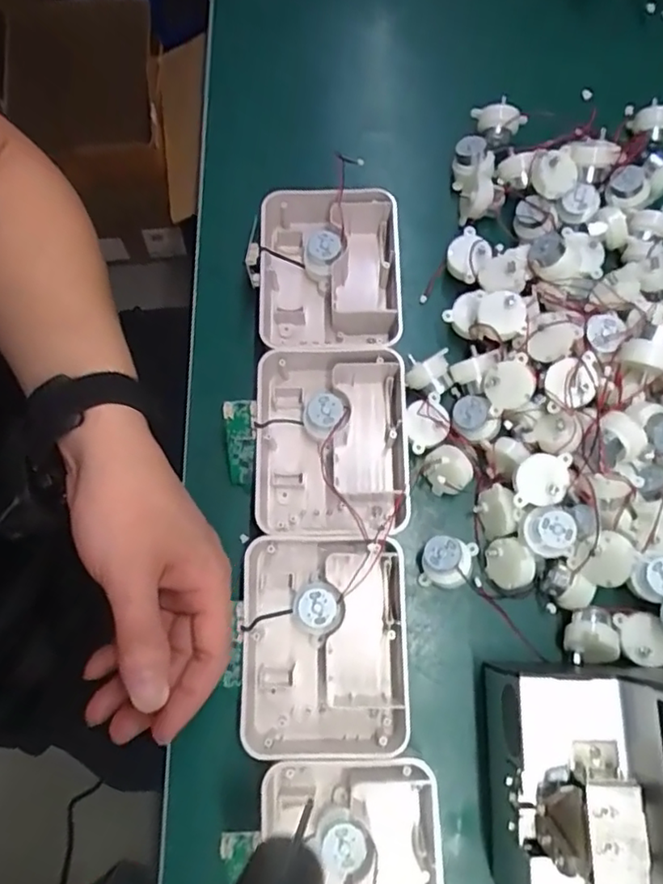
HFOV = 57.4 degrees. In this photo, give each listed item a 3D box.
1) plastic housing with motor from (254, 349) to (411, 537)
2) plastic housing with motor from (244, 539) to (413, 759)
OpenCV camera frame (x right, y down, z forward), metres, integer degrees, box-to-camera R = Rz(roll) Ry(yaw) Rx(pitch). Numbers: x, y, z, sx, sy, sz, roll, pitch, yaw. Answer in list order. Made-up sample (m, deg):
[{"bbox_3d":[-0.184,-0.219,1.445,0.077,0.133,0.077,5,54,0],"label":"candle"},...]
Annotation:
[{"bbox_3d":[0.000,0.000,0.417,0.099,0.046,0.124,-1,74,-2],"label":"plastic housing with motor"},{"bbox_3d":[-0.005,0.127,0.383,0.099,0.043,0.127,1,74,-2],"label":"plastic housing with motor"}]

